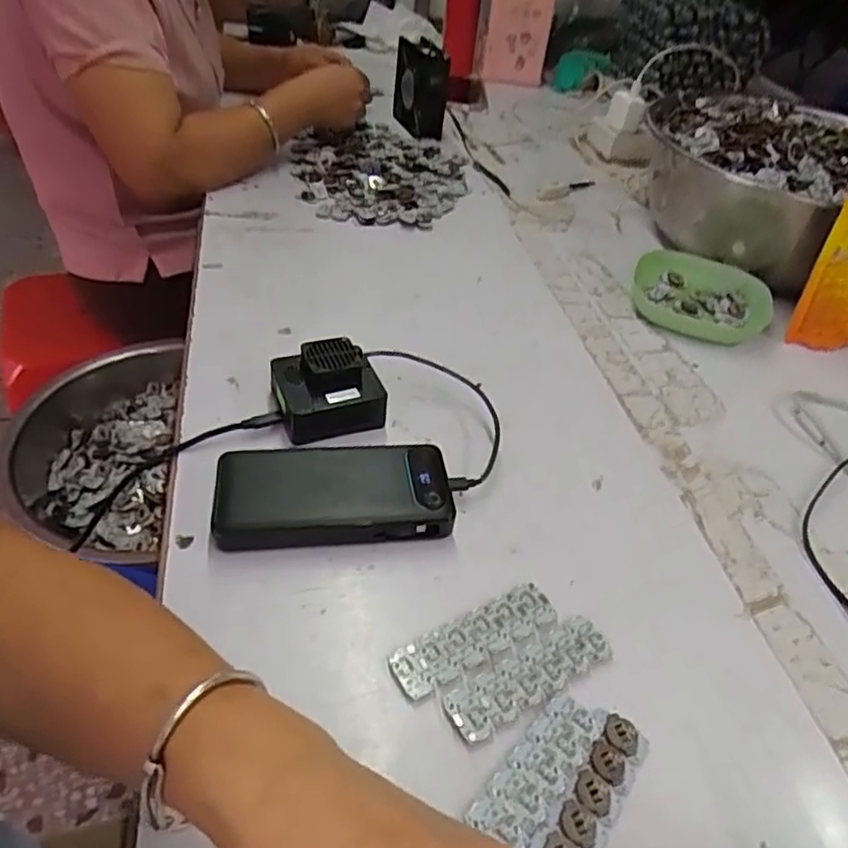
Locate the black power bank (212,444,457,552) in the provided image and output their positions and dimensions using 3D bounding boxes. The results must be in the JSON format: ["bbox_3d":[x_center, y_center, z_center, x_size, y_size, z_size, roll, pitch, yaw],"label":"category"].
[{"bbox_3d":[-0.061,0.050,0.451,0.155,0.027,0.070,-2,43,-11],"label":"black power bank"}]

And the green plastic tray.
[{"bbox_3d":[0.306,-0.147,0.728,0.141,0.025,0.152,18,43,11],"label":"green plastic tray"}]

